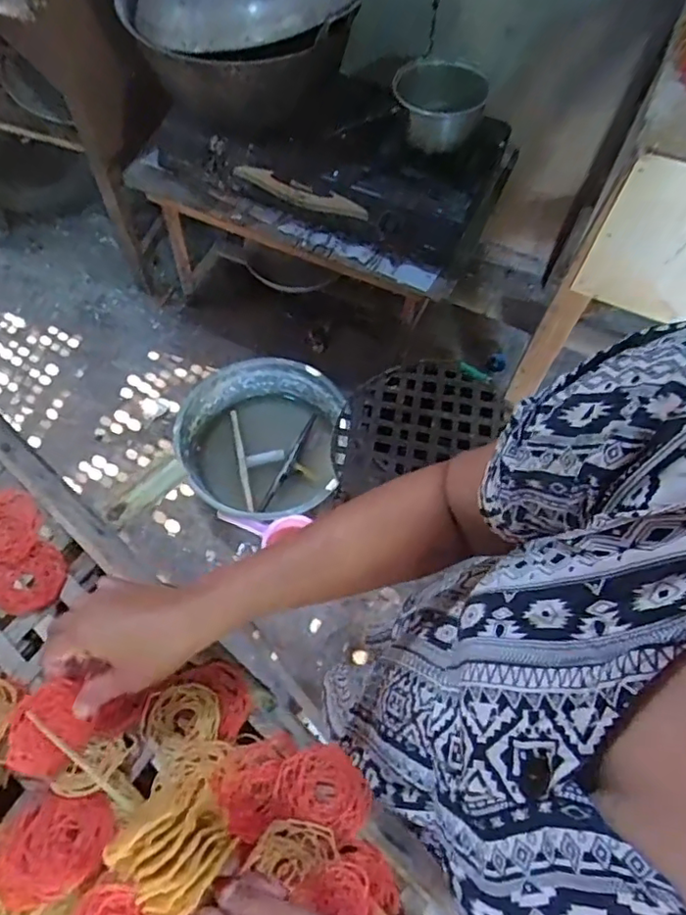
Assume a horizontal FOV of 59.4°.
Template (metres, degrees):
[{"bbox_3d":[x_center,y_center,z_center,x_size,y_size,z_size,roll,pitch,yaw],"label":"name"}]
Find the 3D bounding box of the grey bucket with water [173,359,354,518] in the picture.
[{"bbox_3d":[-0.204,-0.023,1.442,0.378,0.194,0.365,1,66,-1],"label":"grey bucket with water"}]

